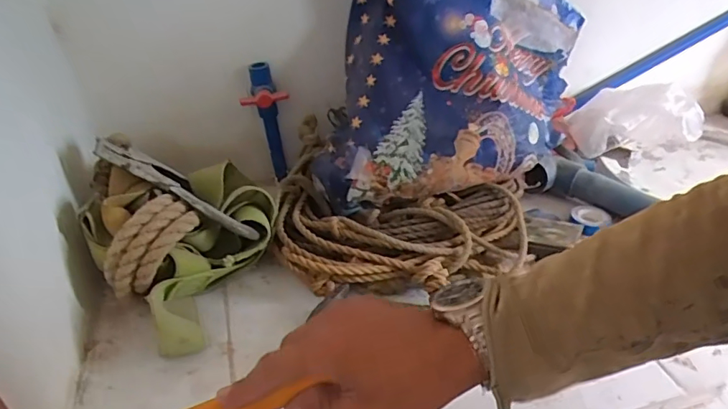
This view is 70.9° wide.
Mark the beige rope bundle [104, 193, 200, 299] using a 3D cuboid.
[{"bbox_3d":[-0.222,0.042,0.537,0.058,0.067,0.099,27,42,36],"label":"beige rope bundle"}]

